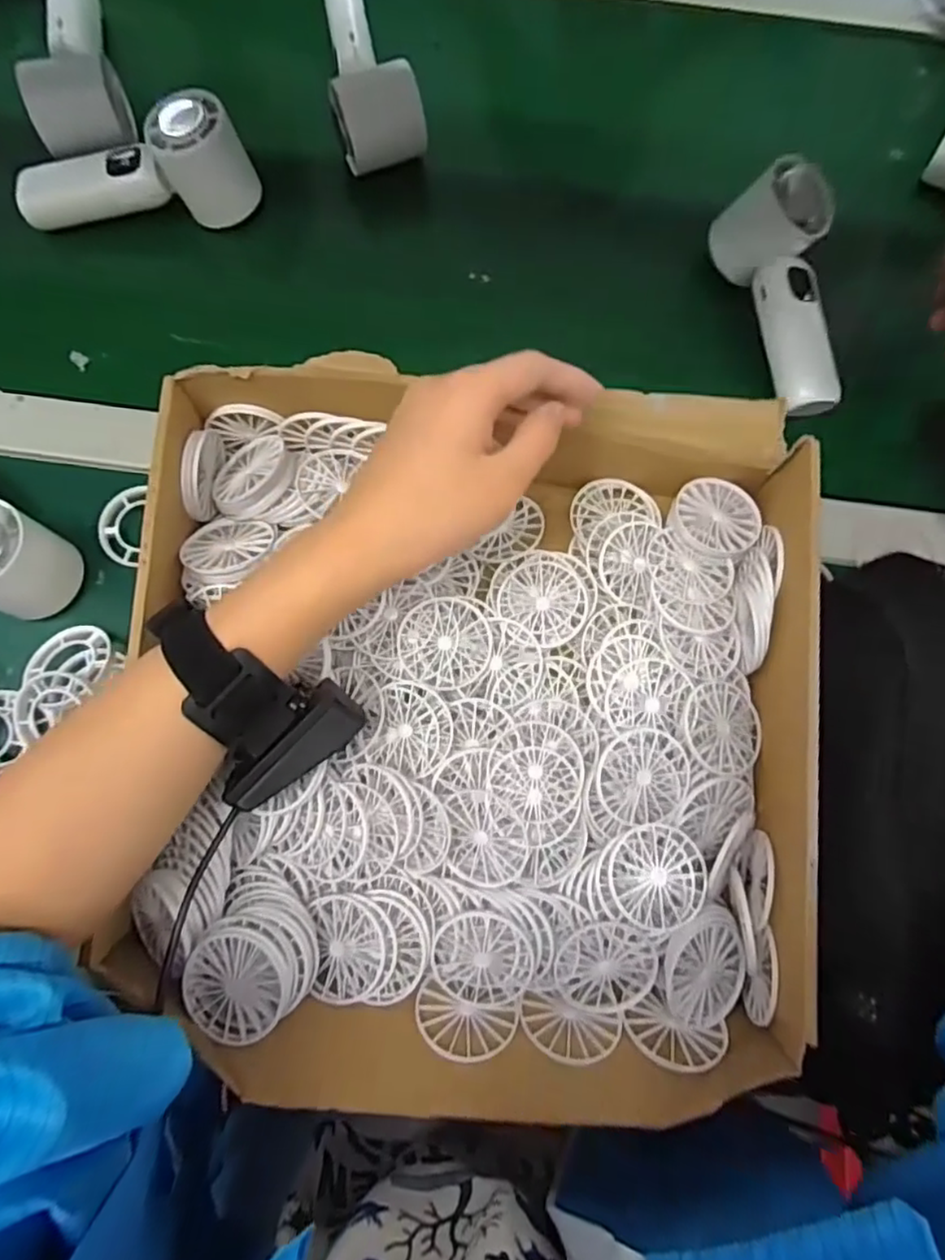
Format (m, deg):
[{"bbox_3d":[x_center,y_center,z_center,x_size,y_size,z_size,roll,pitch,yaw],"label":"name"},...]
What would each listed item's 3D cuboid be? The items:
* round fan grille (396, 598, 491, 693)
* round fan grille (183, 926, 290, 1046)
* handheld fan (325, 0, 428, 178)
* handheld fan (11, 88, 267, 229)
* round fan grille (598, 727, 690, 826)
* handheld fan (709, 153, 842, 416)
[{"bbox_3d":[-0.015,0.008,0.351,0.050,0.008,0.050,0,79,-1],"label":"round fan grille"},{"bbox_3d":[-0.112,0.167,0.297,0.049,0.010,0.051,0,79,-1],"label":"round fan grille"},{"bbox_3d":[-0.079,-0.404,0.443,0.059,0.046,0.158,-16,80,-4],"label":"handheld fan"},{"bbox_3d":[-0.230,-0.313,0.426,0.158,0.055,0.049,-5,80,-2],"label":"handheld fan"},{"bbox_3d":[0.089,0.076,0.331,0.048,0.008,0.047,1,81,-7],"label":"round fan grille"},{"bbox_3d":[0.214,-0.219,0.407,0.062,0.049,0.146,-17,80,-5],"label":"handheld fan"}]

